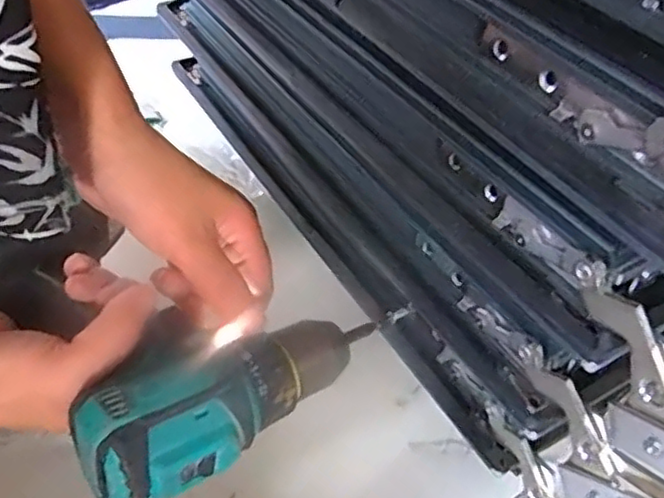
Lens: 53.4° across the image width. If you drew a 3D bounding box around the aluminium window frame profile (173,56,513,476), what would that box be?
[{"bbox_3d":[-0.019,-0.025,0.475,0.024,0.033,0.433,-23,49,-23],"label":"aluminium window frame profile"}]

